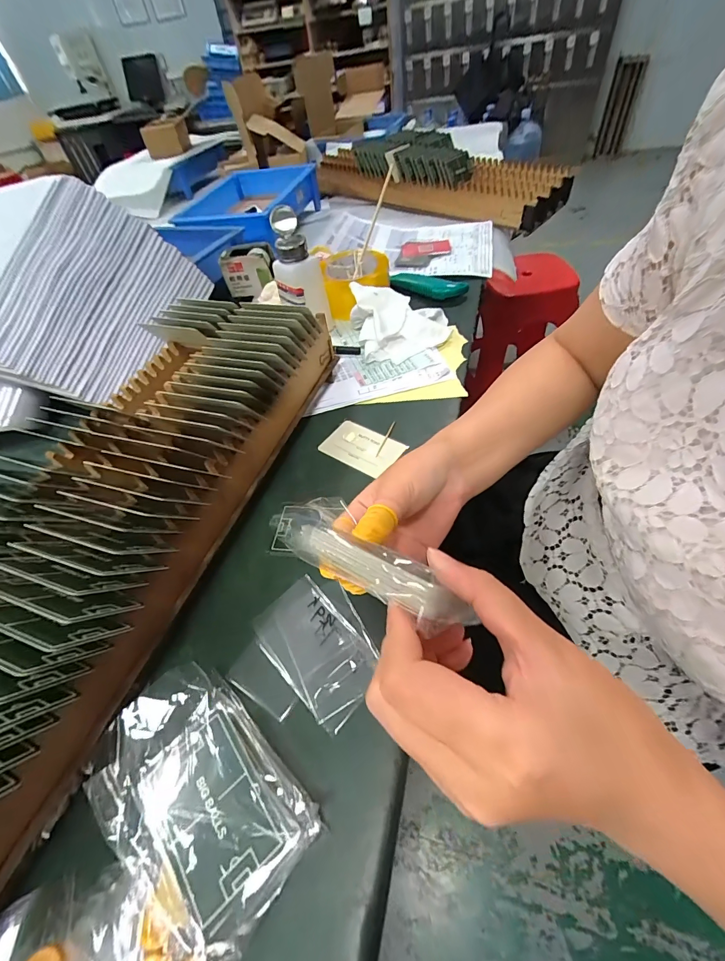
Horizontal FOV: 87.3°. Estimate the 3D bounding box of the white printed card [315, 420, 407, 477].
[{"bbox_3d":[-0.001,-0.036,0.413,0.084,0.004,0.052,27,62,24],"label":"white printed card"}]

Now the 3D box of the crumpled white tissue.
[{"bbox_3d":[0.056,-0.223,0.515,0.131,0.055,0.113,-17,51,-4],"label":"crumpled white tissue"}]

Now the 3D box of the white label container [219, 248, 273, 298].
[{"bbox_3d":[-0.182,-0.338,0.613,0.079,0.058,0.044,-3,52,6],"label":"white label container"}]

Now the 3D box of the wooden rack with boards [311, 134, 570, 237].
[{"bbox_3d":[0.155,-0.628,0.781,0.487,0.092,0.187,24,59,25],"label":"wooden rack with boards"}]

